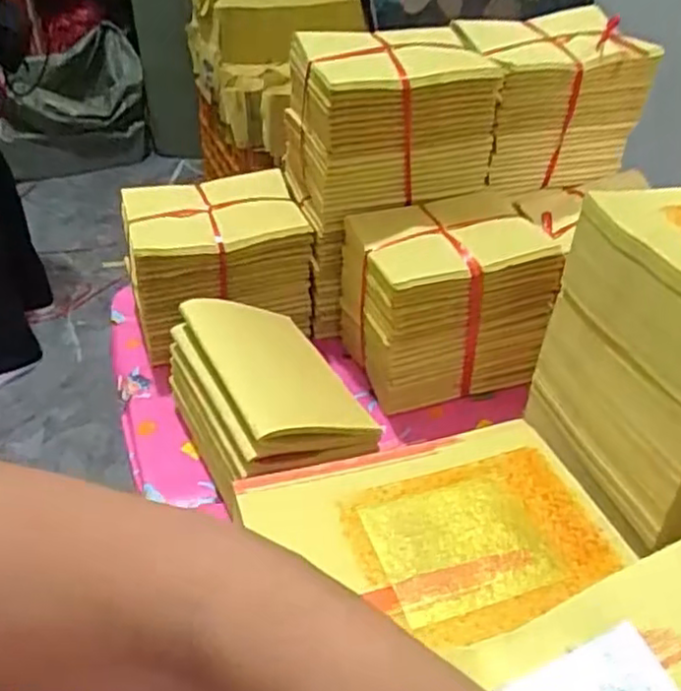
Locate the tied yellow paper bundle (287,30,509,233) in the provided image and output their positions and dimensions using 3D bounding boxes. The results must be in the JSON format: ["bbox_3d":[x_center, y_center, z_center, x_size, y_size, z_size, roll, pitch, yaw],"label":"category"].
[{"bbox_3d":[0.042,-0.201,0.641,0.166,0.157,0.113,-10,41,-15],"label":"tied yellow paper bundle"}]

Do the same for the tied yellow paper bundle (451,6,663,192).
[{"bbox_3d":[0.199,-0.228,0.678,0.166,0.147,0.099,-9,41,-14],"label":"tied yellow paper bundle"}]

